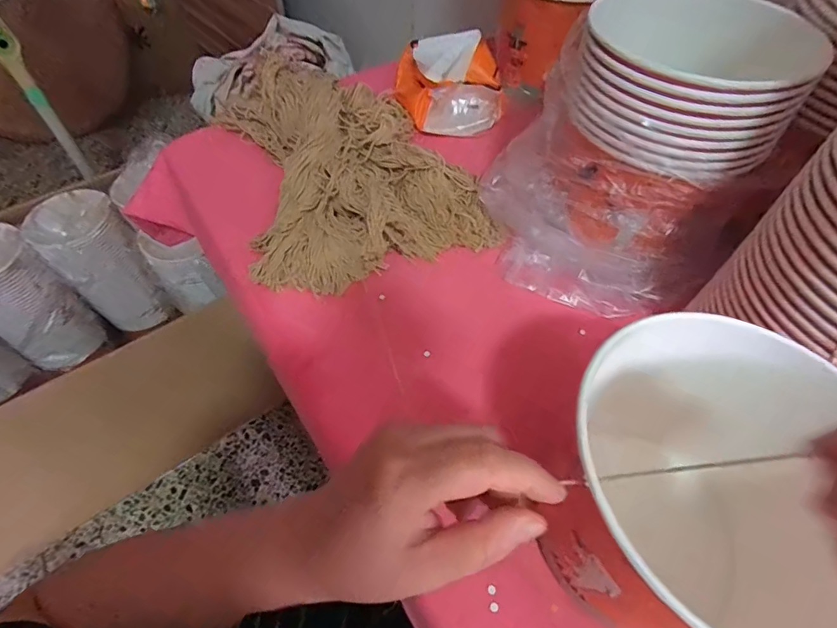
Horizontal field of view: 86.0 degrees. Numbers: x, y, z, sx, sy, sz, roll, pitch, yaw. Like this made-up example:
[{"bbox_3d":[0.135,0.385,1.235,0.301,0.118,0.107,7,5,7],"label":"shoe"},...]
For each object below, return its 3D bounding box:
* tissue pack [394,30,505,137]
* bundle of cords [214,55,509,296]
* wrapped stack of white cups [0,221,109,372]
[{"bbox_3d":[0.037,-0.300,0.566,0.125,0.076,0.128,-2,54,-2],"label":"tissue pack"},{"bbox_3d":[-0.081,-0.175,0.495,0.232,0.059,0.308,-17,56,-12],"label":"bundle of cords"},{"bbox_3d":[-0.816,-0.025,0.936,0.153,0.287,0.151,32,60,20],"label":"wrapped stack of white cups"}]

